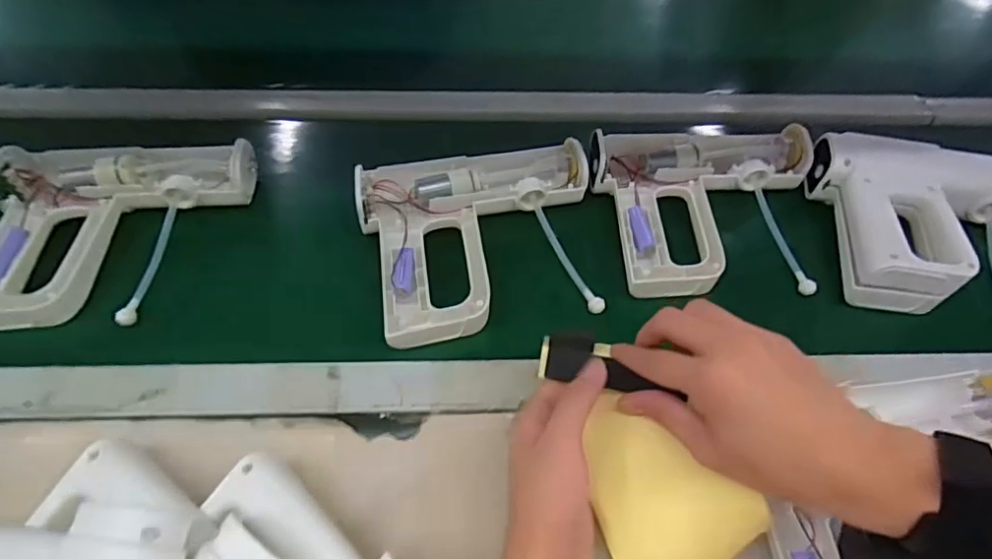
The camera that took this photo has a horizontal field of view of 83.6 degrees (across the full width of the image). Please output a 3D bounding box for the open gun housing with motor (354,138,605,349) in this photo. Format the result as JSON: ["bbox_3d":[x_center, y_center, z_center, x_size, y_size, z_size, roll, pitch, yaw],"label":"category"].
[{"bbox_3d":[-0.009,-0.047,0.489,0.206,0.036,0.187,-9,54,-9],"label":"open gun housing with motor"}]

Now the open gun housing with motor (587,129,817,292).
[{"bbox_3d":[0.206,-0.078,0.522,0.214,0.040,0.186,-7,54,-8],"label":"open gun housing with motor"}]

